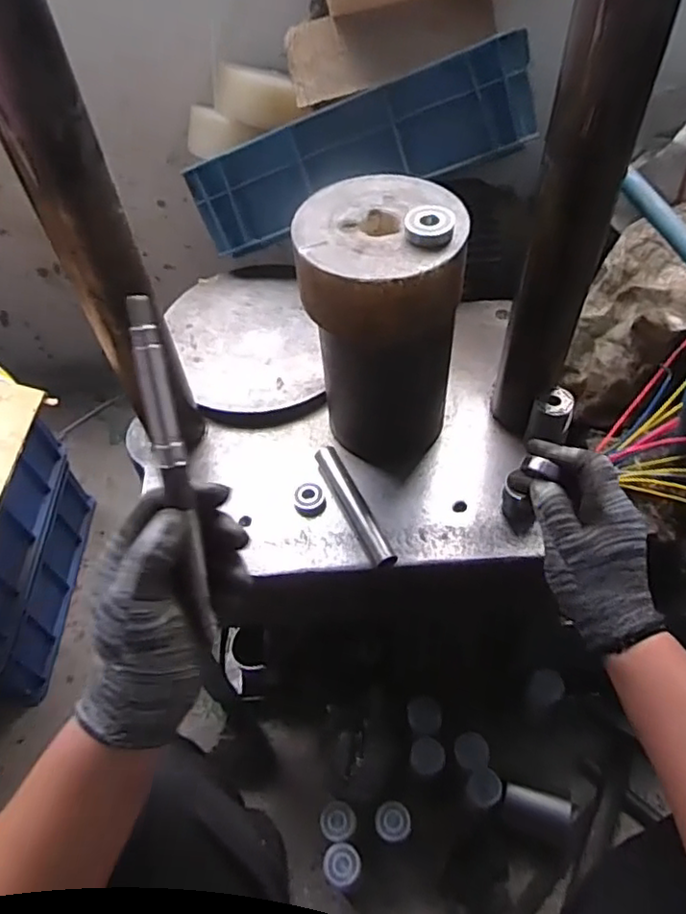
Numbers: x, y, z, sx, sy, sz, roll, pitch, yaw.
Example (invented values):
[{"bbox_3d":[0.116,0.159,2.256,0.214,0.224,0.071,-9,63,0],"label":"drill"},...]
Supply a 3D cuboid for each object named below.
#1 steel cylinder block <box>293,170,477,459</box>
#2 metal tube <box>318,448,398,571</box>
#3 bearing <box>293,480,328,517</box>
[{"bbox_3d":[0.039,-0.120,0.625,0.135,0.267,0.134,3,54,5],"label":"steel cylinder block"},{"bbox_3d":[0.011,0.051,0.651,0.023,0.025,0.152,-21,55,-12],"label":"metal tube"},{"bbox_3d":[-0.035,0.045,0.665,0.034,0.016,0.034,-2,53,2],"label":"bearing"}]

